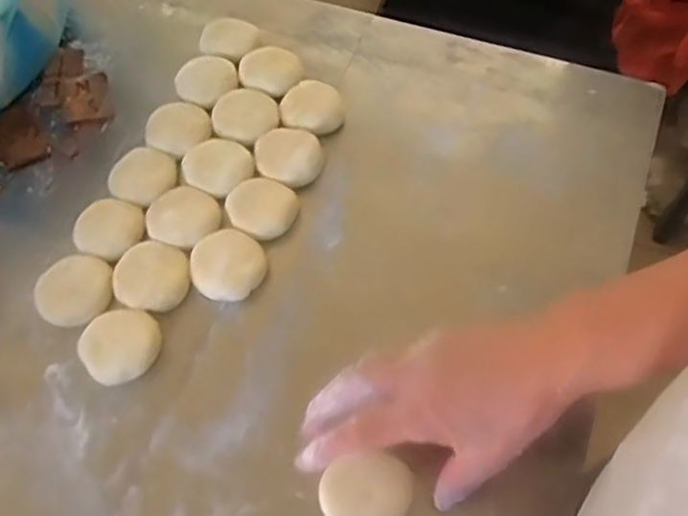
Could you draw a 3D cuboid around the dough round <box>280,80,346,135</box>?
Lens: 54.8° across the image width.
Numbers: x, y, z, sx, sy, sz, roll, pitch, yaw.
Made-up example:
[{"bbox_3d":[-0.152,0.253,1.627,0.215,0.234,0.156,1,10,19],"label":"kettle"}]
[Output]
[{"bbox_3d":[-0.030,-0.138,0.611,0.057,0.019,0.050,-16,62,-7],"label":"dough round"}]

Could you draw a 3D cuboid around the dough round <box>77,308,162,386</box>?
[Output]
[{"bbox_3d":[-0.171,0.067,0.510,0.058,0.013,0.054,-1,61,1],"label":"dough round"}]

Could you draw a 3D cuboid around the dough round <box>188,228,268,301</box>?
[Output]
[{"bbox_3d":[-0.093,0.005,0.537,0.057,0.017,0.058,-1,61,1],"label":"dough round"}]

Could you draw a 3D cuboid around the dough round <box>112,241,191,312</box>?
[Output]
[{"bbox_3d":[-0.155,0.015,0.535,0.059,0.016,0.057,-1,61,1],"label":"dough round"}]

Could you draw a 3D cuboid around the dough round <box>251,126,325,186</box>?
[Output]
[{"bbox_3d":[-0.049,-0.089,0.585,0.058,0.021,0.055,-1,61,1],"label":"dough round"}]

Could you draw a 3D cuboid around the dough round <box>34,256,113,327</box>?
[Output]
[{"bbox_3d":[-0.215,0.026,0.531,0.054,0.025,0.054,-1,61,1],"label":"dough round"}]

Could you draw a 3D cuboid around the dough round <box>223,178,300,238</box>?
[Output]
[{"bbox_3d":[-0.069,-0.043,0.561,0.054,0.019,0.053,-1,61,1],"label":"dough round"}]

